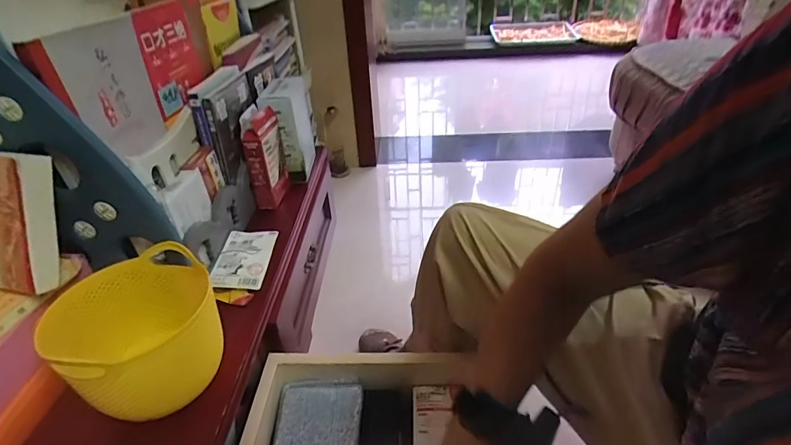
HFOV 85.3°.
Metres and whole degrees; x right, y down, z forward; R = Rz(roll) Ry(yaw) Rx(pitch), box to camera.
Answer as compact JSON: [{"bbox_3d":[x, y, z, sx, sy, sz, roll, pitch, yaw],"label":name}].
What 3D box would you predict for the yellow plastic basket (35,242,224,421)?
[{"bbox_3d":[-0.291,0.127,0.512,0.149,0.129,0.143,-25,39,-30],"label":"yellow plastic basket"}]

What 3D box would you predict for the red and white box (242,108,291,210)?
[{"bbox_3d":[-0.255,-0.132,0.848,0.047,0.171,0.100,-4,33,-1],"label":"red and white box"}]

